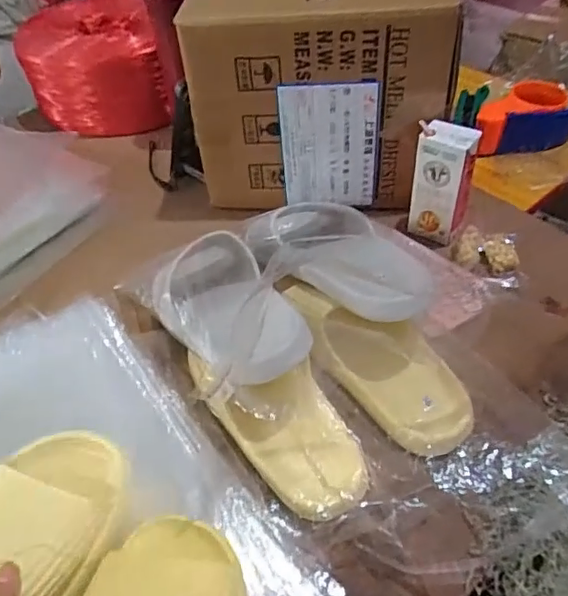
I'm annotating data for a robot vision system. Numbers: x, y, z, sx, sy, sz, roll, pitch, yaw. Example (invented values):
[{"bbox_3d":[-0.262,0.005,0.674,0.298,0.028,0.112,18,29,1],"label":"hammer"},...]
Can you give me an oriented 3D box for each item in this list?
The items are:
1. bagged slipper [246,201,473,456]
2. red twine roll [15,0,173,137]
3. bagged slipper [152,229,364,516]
[{"bbox_3d":[0.077,0.010,0.527,0.112,0.079,0.281,-26,70,-19],"label":"bagged slipper"},{"bbox_3d":[-0.299,-0.382,0.922,0.199,0.148,0.189,-2,47,3],"label":"red twine roll"},{"bbox_3d":[-0.028,0.045,0.488,0.103,0.080,0.299,-25,67,-17],"label":"bagged slipper"}]

